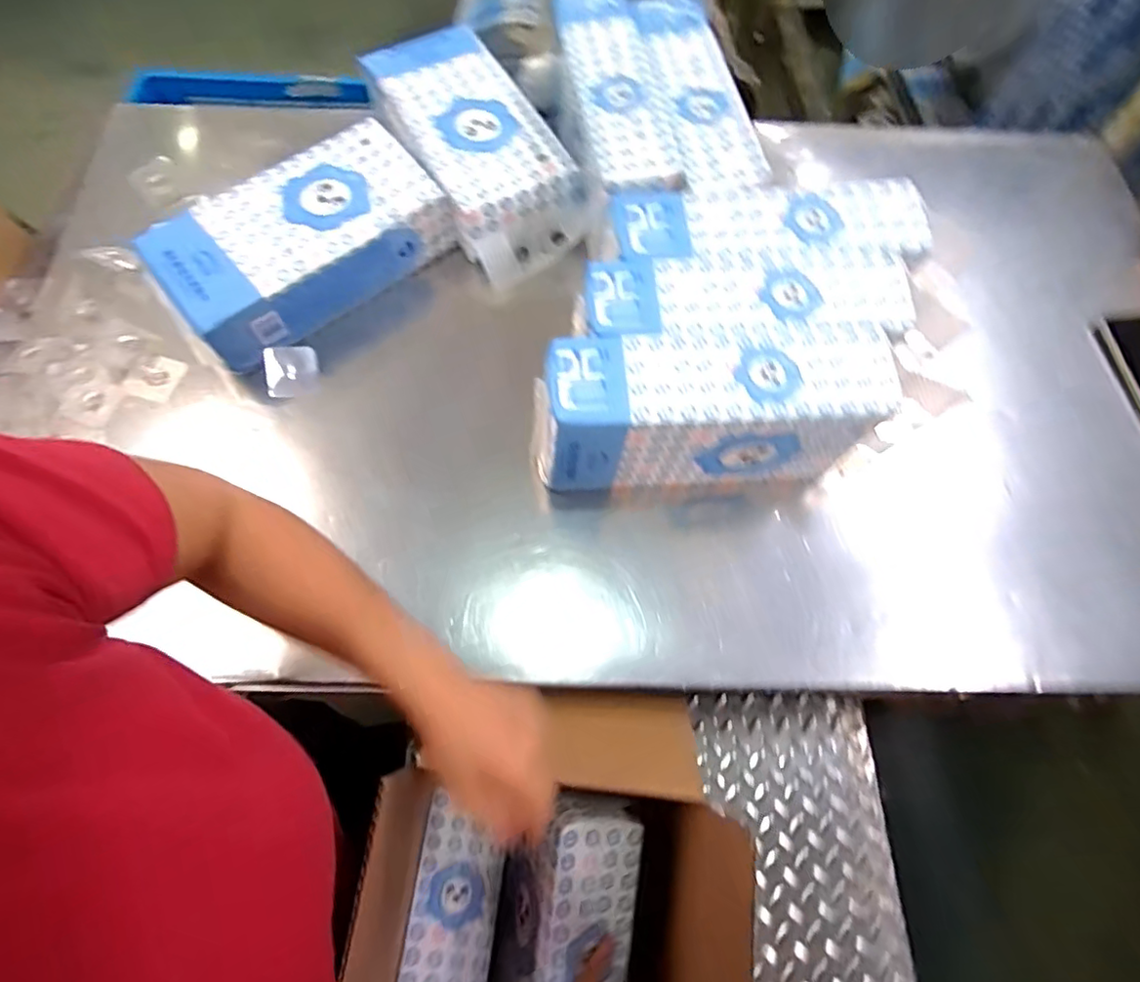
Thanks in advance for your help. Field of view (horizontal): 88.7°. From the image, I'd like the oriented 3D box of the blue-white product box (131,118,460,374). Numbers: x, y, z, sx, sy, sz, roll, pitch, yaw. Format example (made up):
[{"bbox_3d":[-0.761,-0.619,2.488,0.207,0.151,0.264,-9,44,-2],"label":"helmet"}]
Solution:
[{"bbox_3d":[-0.314,-0.295,0.697,0.318,0.088,0.160,-39,75,-16],"label":"blue-white product box"}]

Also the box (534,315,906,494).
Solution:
[{"bbox_3d":[0.129,-0.074,0.589,0.314,0.162,0.097,-5,68,-4],"label":"box"}]

